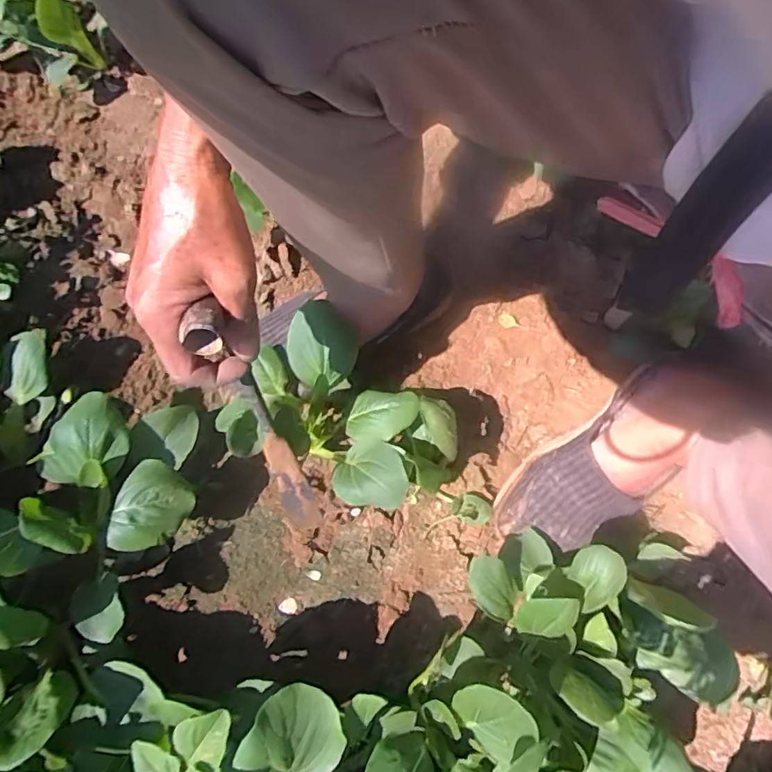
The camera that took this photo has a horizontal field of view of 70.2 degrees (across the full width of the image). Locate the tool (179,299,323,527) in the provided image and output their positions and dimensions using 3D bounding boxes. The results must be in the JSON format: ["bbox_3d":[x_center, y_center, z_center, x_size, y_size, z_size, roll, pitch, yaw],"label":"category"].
[{"bbox_3d":[-0.086,0.031,0.378,0.025,0.214,0.029,-25,46,-9],"label":"tool"}]

